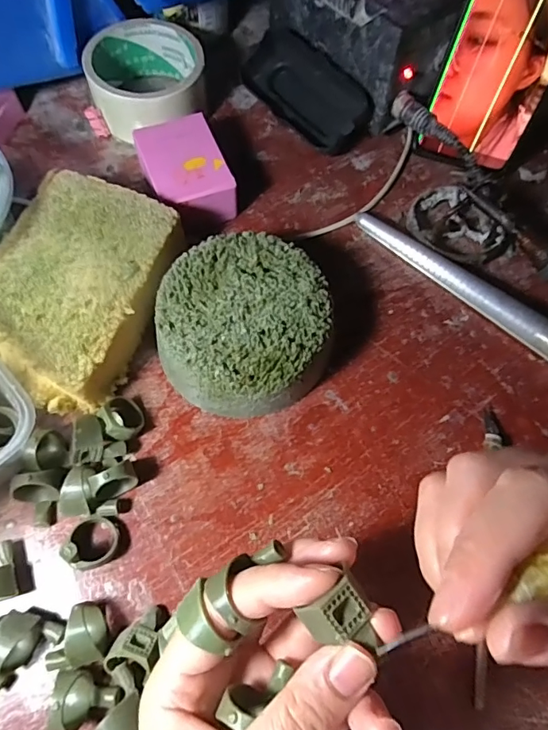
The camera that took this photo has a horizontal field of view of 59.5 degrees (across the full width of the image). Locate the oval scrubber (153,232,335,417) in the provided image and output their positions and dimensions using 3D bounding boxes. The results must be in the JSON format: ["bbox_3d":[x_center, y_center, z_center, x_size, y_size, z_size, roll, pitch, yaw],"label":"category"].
[{"bbox_3d":[-0.019,-0.023,0.291,0.100,0.044,0.100,-28,72,-13],"label":"oval scrubber"}]

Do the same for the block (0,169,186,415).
[{"bbox_3d":[-0.118,-0.042,0.295,0.094,0.044,0.135,19,68,5],"label":"block"}]

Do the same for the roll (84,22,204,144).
[{"bbox_3d":[-0.097,-0.215,0.367,0.085,0.044,0.086,1,68,-2],"label":"roll"}]

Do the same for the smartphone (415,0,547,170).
[{"bbox_3d":[0.152,-0.207,0.310,0.070,0.154,0.006,18,50,7],"label":"smartphone"}]

